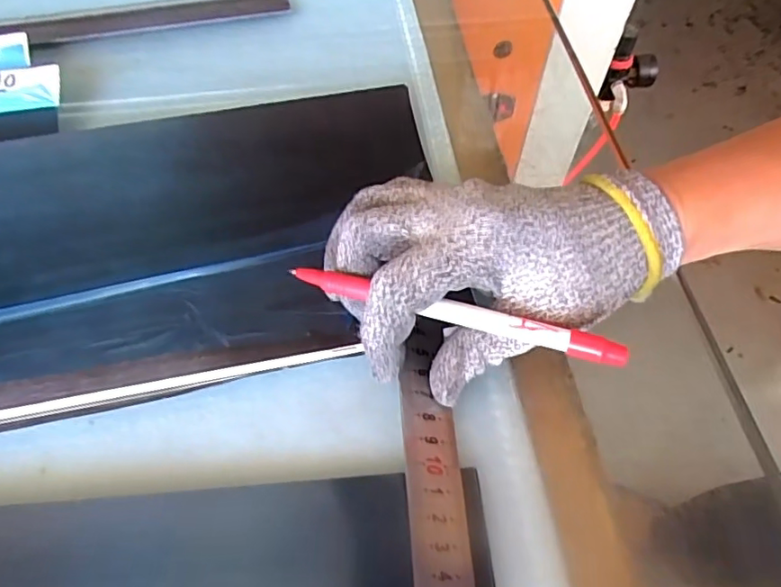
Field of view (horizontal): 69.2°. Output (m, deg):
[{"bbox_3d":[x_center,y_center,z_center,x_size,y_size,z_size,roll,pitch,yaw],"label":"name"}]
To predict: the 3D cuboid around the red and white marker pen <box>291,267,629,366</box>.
[{"bbox_3d":[0.024,0.008,0.231,0.137,0.007,0.008,14,58,14],"label":"red and white marker pen"}]

